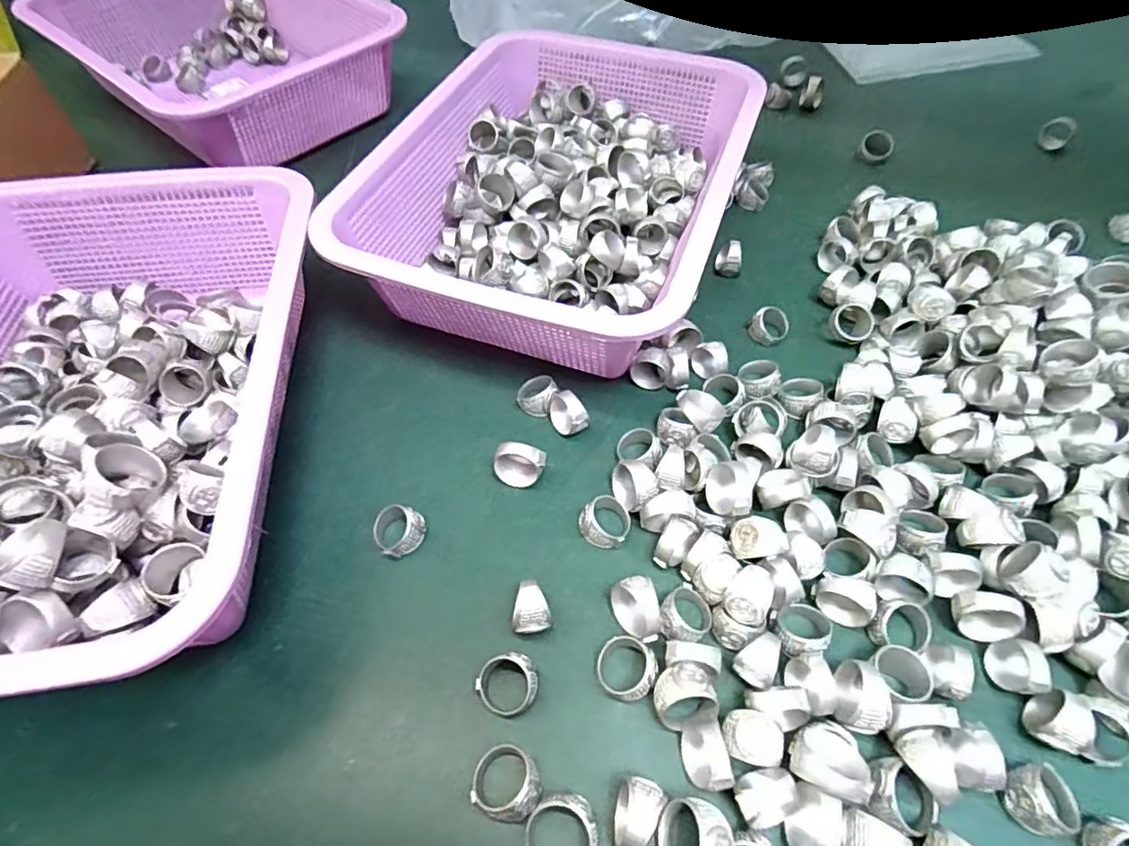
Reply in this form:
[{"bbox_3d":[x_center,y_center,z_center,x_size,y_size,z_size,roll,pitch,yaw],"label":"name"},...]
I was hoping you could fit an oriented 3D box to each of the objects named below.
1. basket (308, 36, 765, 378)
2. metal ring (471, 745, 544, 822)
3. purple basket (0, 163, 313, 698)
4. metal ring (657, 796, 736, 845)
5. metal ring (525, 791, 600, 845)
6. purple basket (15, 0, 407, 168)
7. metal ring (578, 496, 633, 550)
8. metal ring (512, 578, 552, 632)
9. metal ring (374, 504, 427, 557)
[{"bbox_3d":[0.002,-0.168,0.425,0.222,0.086,0.285,16,56,13],"label":"basket"},{"bbox_3d":[-0.023,0.147,0.240,0.029,0.016,0.025,14,56,11],"label":"metal ring"},{"bbox_3d":[-0.247,-0.007,0.310,0.223,0.088,0.308,-7,55,-4],"label":"purple basket"},{"bbox_3d":[0.050,0.161,0.223,0.026,0.026,0.028,14,56,11],"label":"metal ring"},{"bbox_3d":[-0.001,0.162,0.229,0.028,0.018,0.030,-1,54,1],"label":"metal ring"},{"bbox_3d":[-0.311,-0.339,0.537,0.289,0.082,0.221,35,62,23],"label":"purple basket"},{"bbox_3d":[0.021,0.052,0.308,0.027,0.017,0.025,-1,54,1],"label":"metal ring"},{"bbox_3d":[-0.016,0.089,0.277,0.017,0.023,0.021,-11,55,-6],"label":"metal ring"},{"bbox_3d":[-0.088,0.056,0.305,0.026,0.017,0.023,19,57,14],"label":"metal ring"}]

